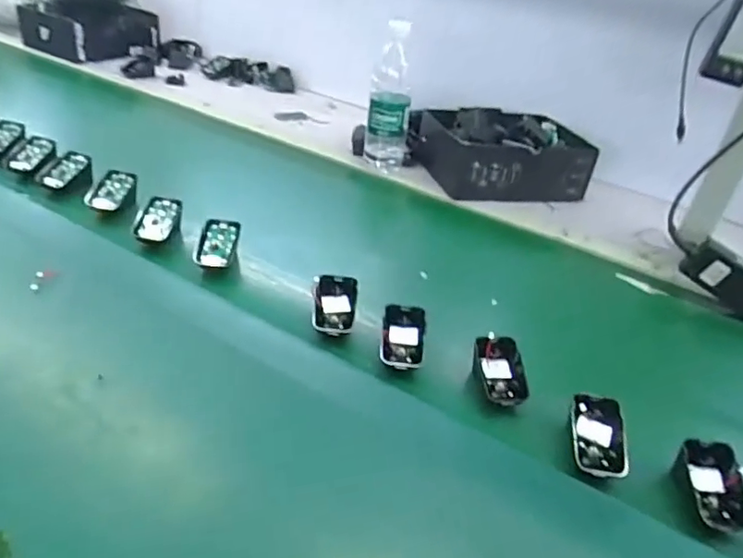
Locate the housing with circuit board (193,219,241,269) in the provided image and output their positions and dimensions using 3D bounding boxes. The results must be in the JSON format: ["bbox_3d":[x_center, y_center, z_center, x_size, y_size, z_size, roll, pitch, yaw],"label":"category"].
[{"bbox_3d":[-0.184,-0.038,0.662,0.043,0.027,0.068,12,50,0],"label":"housing with circuit board"}]

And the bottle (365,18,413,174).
[{"bbox_3d":[0.031,-0.279,0.880,0.068,0.224,0.056,8,35,2],"label":"bottle"}]

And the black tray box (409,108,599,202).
[{"bbox_3d":[0.217,-0.226,0.948,0.265,0.089,0.228,-3,36,-15],"label":"black tray box"}]

